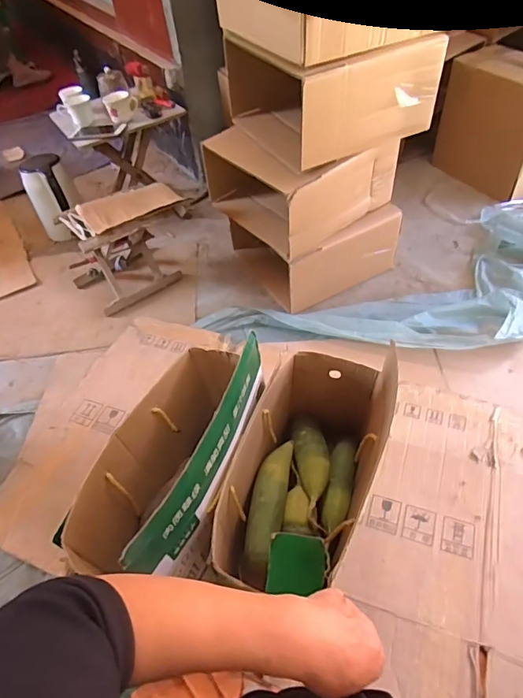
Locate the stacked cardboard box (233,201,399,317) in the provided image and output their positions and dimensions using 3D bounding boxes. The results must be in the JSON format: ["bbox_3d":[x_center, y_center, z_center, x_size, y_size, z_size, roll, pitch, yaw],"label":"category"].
[{"bbox_3d":[0.135,-0.328,1.302,0.346,0.193,0.374,-27,51,-16],"label":"stacked cardboard box"}]

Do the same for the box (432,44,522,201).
[{"bbox_3d":[0.796,-0.735,1.468,0.207,0.349,0.346,-25,51,-15],"label":"box"}]

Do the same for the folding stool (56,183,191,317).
[{"bbox_3d":[-0.380,-0.298,1.278,0.341,0.244,0.247,-24,51,-14],"label":"folding stool"}]

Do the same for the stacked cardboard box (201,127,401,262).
[{"bbox_3d":[0.094,-0.447,1.167,0.337,0.218,0.364,-31,53,-20],"label":"stacked cardboard box"}]

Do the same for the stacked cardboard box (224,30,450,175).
[{"bbox_3d":[0.147,-0.603,1.038,0.337,0.208,0.375,-24,51,-14],"label":"stacked cardboard box"}]

